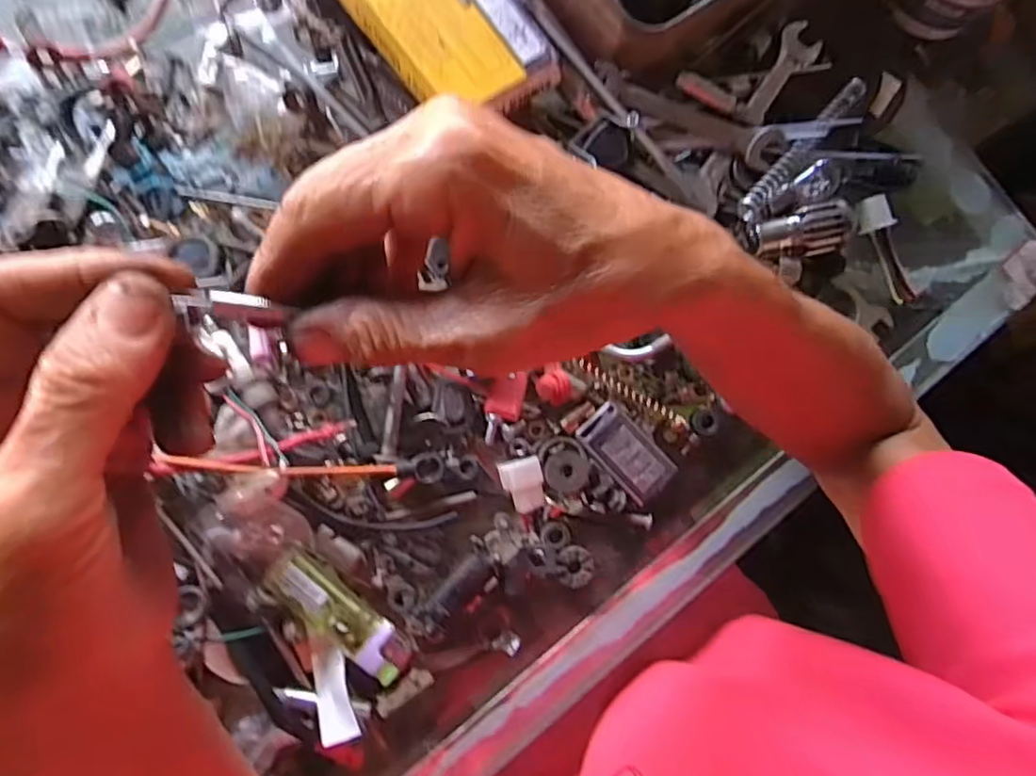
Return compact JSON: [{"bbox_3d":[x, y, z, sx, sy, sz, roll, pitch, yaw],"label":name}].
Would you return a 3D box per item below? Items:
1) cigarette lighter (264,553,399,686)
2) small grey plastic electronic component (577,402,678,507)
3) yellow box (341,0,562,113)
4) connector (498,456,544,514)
[{"bbox_3d":[-0.092,0.117,0.312,0.079,0.015,0.029,38,81,-4],"label":"cigarette lighter"},{"bbox_3d":[0.062,0.037,0.352,0.030,0.007,0.056,-44,92,-9],"label":"small grey plastic electronic component"},{"bbox_3d":[-0.043,-0.203,0.317,0.079,0.019,0.137,-39,92,-9],"label":"yellow box"},{"bbox_3d":[0.003,0.054,0.345,0.023,0.008,0.029,-12,87,-9],"label":"connector"}]

